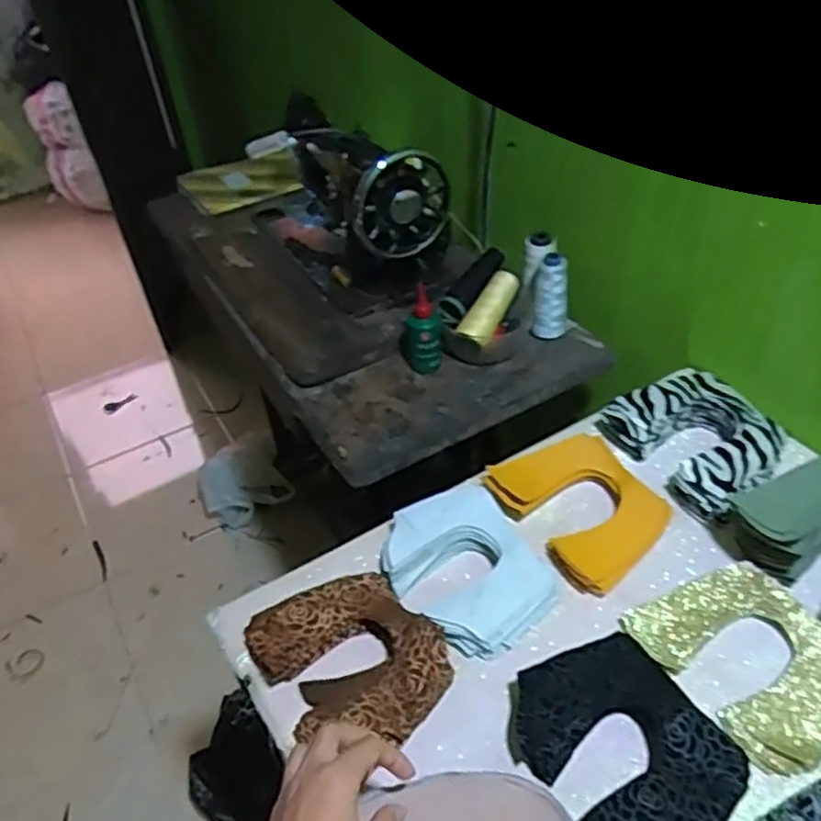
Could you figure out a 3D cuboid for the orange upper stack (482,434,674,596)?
[{"bbox_3d":[0.166,0.092,0.695,0.130,0.027,0.156,-25,57,-14],"label":"orange upper stack"}]

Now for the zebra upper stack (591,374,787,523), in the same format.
[{"bbox_3d":[0.307,0.024,0.746,0.151,0.047,0.165,-27,46,-22],"label":"zebra upper stack"}]

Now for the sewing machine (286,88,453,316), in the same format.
[{"bbox_3d":[-0.077,-0.297,1.027,0.174,0.201,0.305,-21,44,-16],"label":"sewing machine"}]

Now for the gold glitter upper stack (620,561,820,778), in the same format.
[{"bbox_3d":[0.283,0.199,0.589,0.134,0.017,0.161,-26,46,-21],"label":"gold glitter upper stack"}]

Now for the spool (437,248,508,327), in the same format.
[{"bbox_3d":[0.080,-0.164,0.924,0.032,0.037,0.123,23,63,31],"label":"spool"}]

